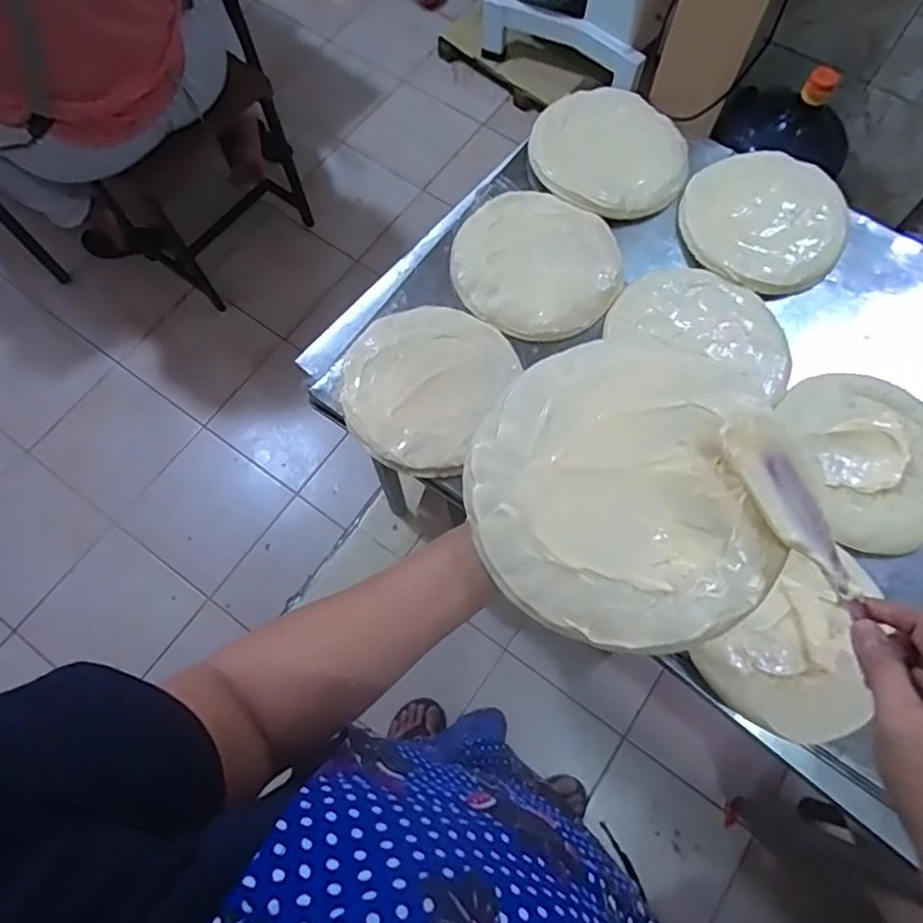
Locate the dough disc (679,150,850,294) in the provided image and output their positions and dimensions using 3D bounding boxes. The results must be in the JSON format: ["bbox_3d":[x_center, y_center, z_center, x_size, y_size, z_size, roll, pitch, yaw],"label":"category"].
[{"bbox_3d":[0.383,-0.307,0.778,0.203,0.023,0.195,0,71,-1],"label":"dough disc"}]

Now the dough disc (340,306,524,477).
[{"bbox_3d":[-0.048,-0.086,0.688,0.174,0.029,0.188,0,71,-1],"label":"dough disc"}]

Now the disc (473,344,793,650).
[{"bbox_3d":[0.097,0.017,0.397,0.180,0.014,0.194,-2,80,11],"label":"disc"}]

